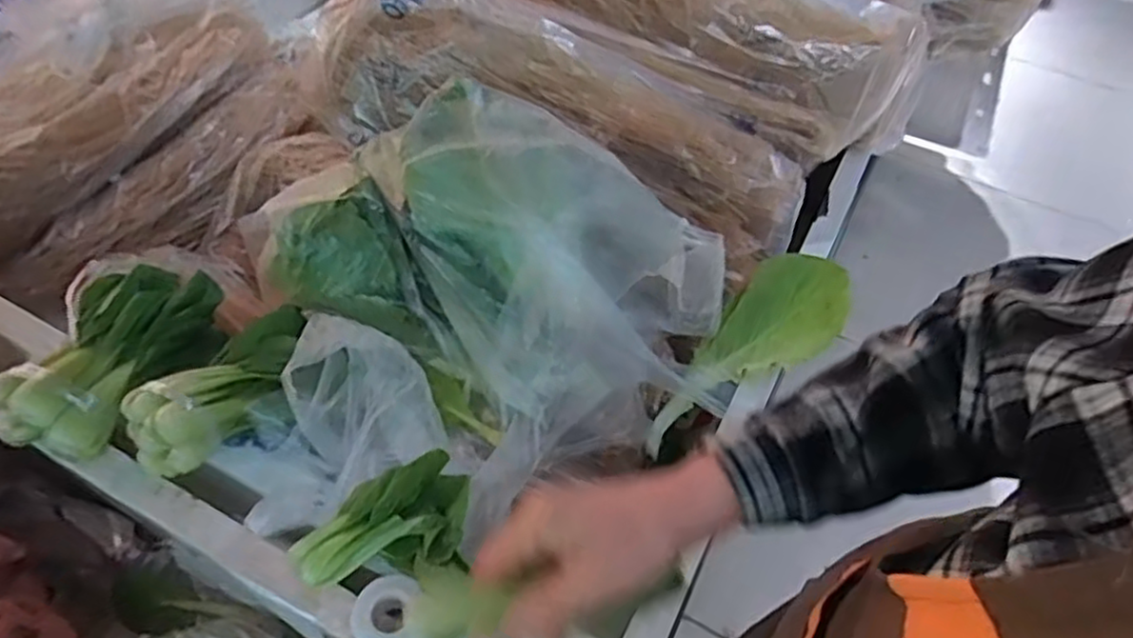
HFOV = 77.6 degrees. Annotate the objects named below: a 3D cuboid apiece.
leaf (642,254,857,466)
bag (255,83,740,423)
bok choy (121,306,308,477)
[{"bbox_3d":[0.165,0.037,0.660,0.197,0.130,0.103,-34,63,-26],"label":"leaf"},{"bbox_3d":[-0.057,-0.055,0.638,0.393,0.154,0.256,18,54,9],"label":"bag"},{"bbox_3d":[-0.275,0.045,0.577,0.065,0.059,0.173,24,55,13],"label":"bok choy"}]

